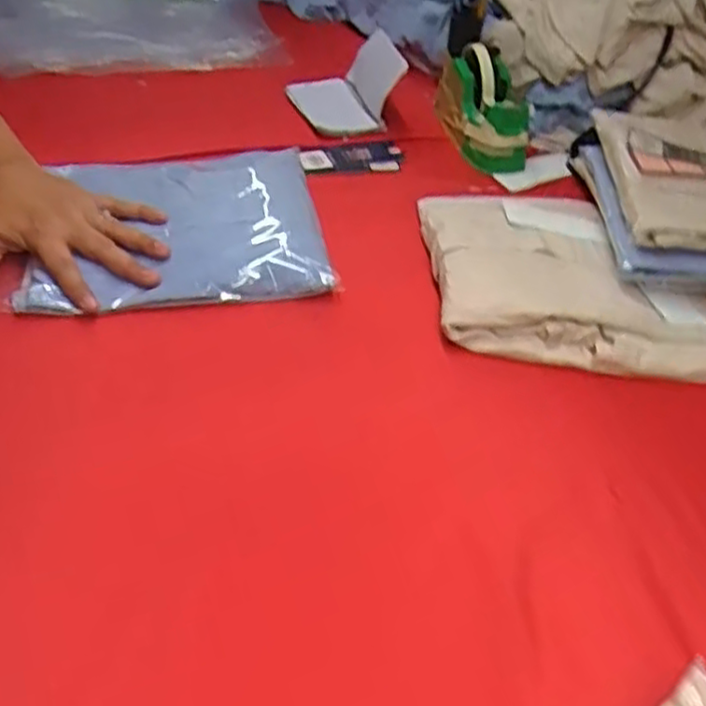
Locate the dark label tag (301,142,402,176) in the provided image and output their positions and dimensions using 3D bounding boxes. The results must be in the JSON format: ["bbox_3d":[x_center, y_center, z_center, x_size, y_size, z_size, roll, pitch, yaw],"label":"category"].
[{"bbox_3d":[-0.001,-0.215,0.814,0.113,0.011,0.049,-3,44,-5],"label":"dark label tag"}]

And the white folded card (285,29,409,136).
[{"bbox_3d":[-0.008,-0.339,0.962,0.158,0.132,0.035,1,43,-11],"label":"white folded card"}]

